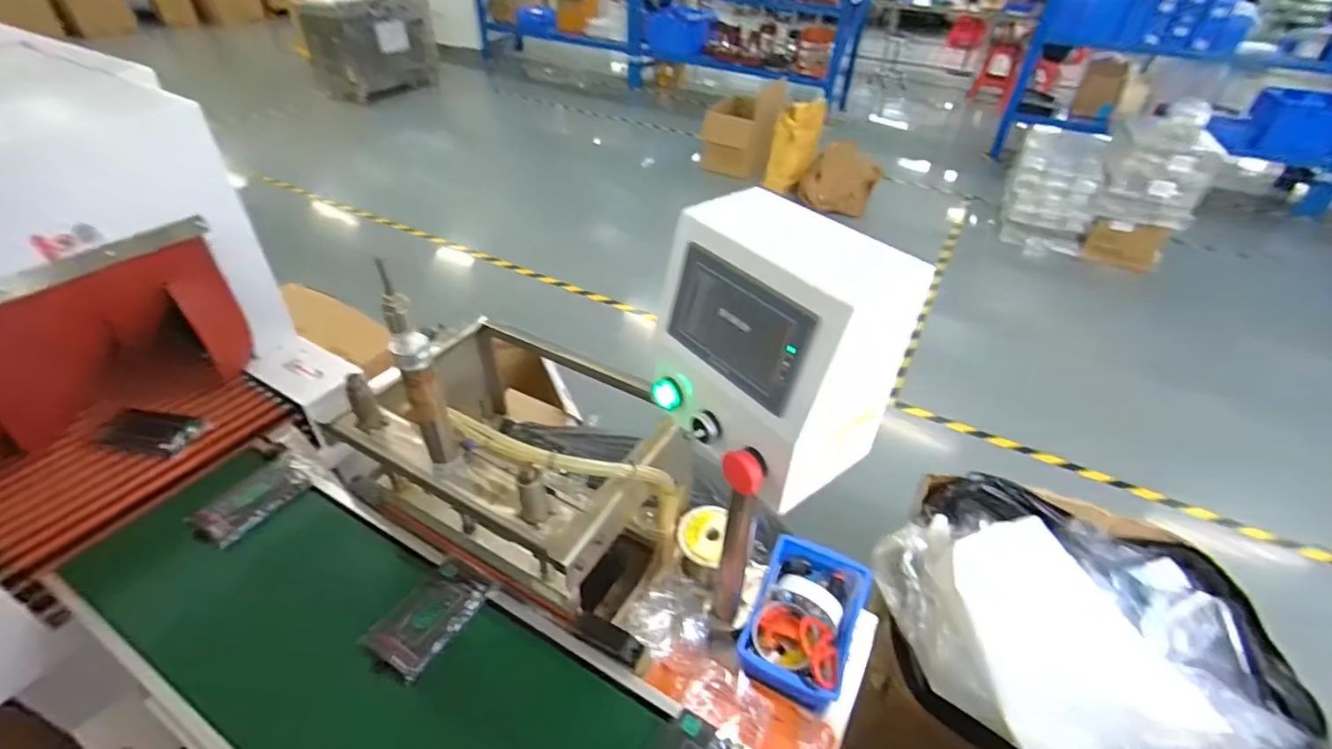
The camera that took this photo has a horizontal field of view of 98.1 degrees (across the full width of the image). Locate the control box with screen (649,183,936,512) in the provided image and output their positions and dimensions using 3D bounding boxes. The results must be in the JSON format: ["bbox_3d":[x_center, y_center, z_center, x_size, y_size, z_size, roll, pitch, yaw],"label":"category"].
[{"bbox_3d":[0.091,-0.028,0.502,0.149,0.191,0.182,-21,46,-25],"label":"control box with screen"}]

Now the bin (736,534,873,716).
[{"bbox_3d":[0.194,0.329,0.802,0.138,0.064,0.216,19,43,19],"label":"bin"}]

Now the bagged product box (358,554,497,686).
[{"bbox_3d":[-0.295,0.303,0.733,0.081,0.022,0.143,21,44,21],"label":"bagged product box"}]

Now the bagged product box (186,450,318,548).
[{"bbox_3d":[-0.615,0.185,0.878,0.088,0.039,0.171,23,44,22],"label":"bagged product box"}]

